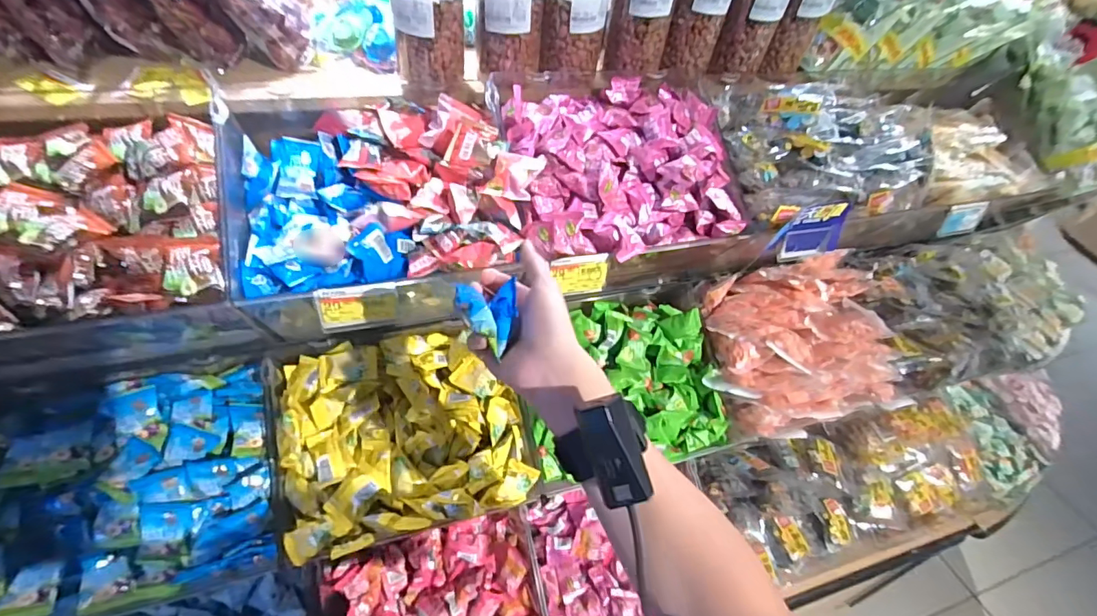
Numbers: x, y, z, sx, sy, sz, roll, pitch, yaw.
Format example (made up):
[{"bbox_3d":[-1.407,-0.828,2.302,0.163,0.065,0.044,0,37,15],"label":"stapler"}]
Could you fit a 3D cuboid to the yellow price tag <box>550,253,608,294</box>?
[{"bbox_3d":[0.035,-0.039,0.573,0.066,0.051,0.010,-6,45,-13],"label":"yellow price tag"}]

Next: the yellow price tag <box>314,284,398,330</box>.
[{"bbox_3d":[-0.195,-0.001,0.506,0.075,0.047,0.007,-7,34,-17],"label":"yellow price tag"}]

